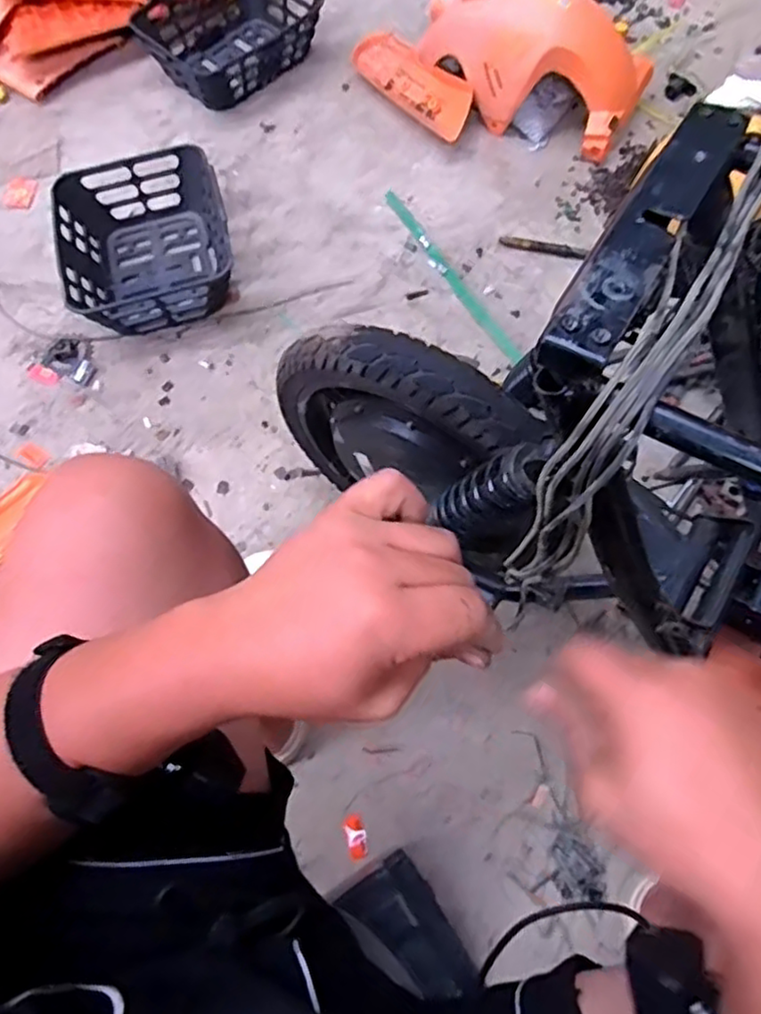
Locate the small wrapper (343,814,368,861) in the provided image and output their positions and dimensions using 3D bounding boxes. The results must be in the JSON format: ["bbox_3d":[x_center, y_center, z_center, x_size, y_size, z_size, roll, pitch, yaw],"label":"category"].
[{"bbox_3d":[-0.030,0.411,0.819,0.023,0.022,0.051,-17,67,-5],"label":"small wrapper"}]

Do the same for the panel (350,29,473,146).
[{"bbox_3d":[0.061,-0.863,1.344,0.103,0.067,0.360,-33,69,-12],"label":"panel"}]

